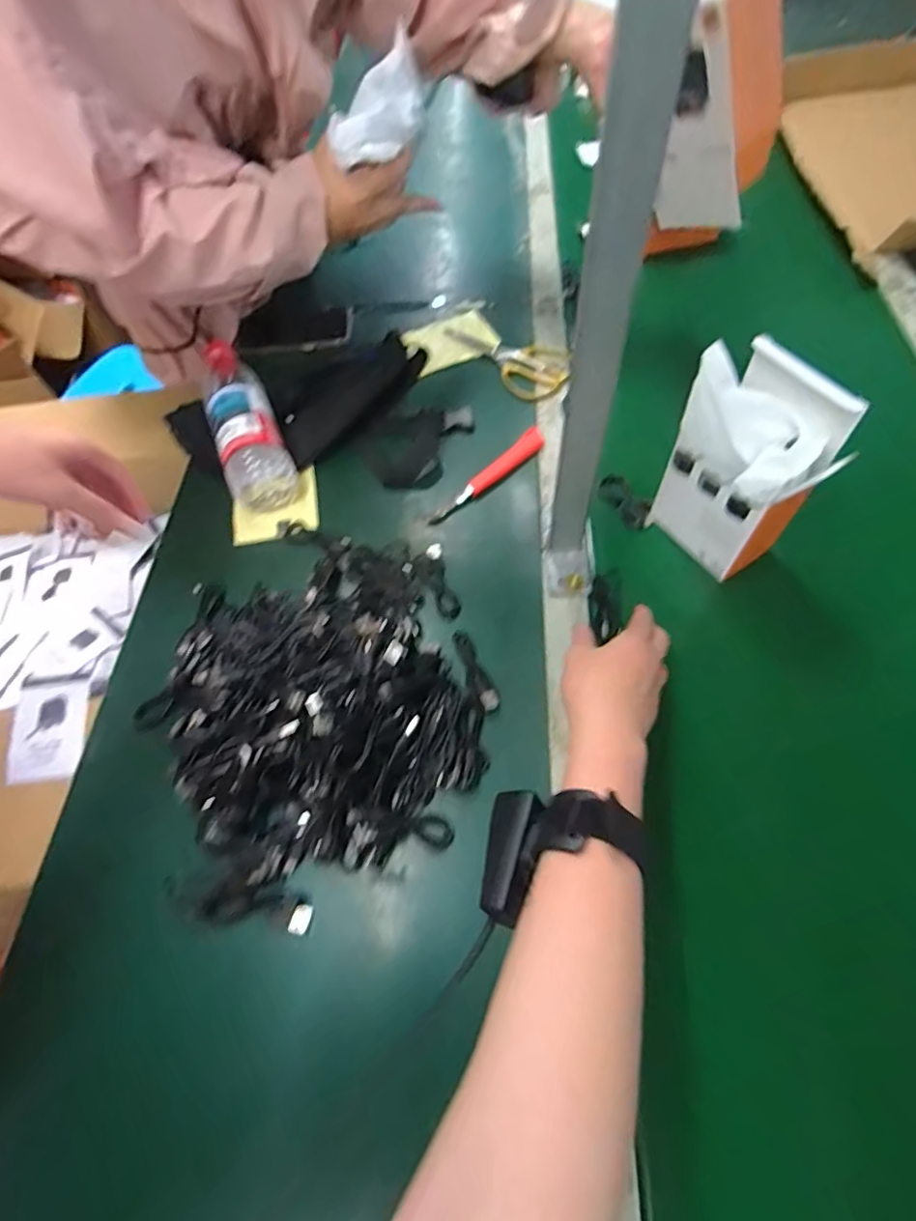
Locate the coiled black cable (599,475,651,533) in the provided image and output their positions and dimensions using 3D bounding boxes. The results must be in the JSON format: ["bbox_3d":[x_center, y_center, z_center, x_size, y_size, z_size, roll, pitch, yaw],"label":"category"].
[{"bbox_3d":[0.170,-0.111,0.571,0.028,0.017,0.067,-28,63,-12],"label":"coiled black cable"}]

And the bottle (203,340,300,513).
[{"bbox_3d":[-0.235,-0.211,0.610,0.071,0.063,0.216,-19,62,-8],"label":"bottle"}]

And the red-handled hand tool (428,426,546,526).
[{"bbox_3d":[0.034,-0.140,0.583,0.026,0.014,0.160,40,70,21],"label":"red-handled hand tool"}]

